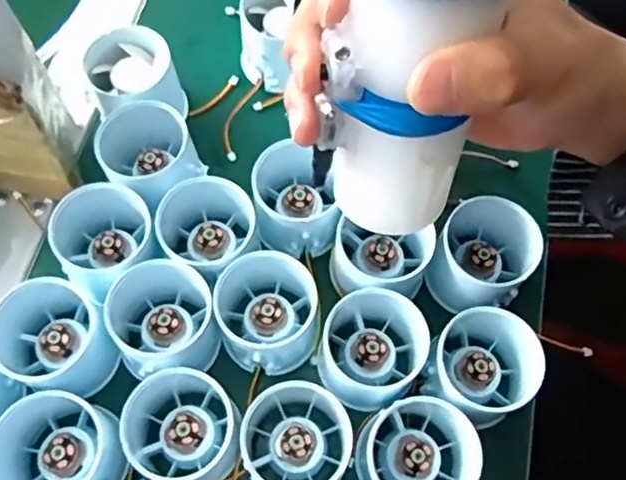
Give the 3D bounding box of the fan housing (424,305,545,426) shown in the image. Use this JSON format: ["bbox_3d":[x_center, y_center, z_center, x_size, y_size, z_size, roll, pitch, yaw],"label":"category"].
[{"bbox_3d":[0.090,0.064,0.336,0.052,0.047,0.062,31,70,12],"label":"fan housing"}]

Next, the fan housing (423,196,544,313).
[{"bbox_3d":[0.095,0.011,0.357,0.053,0.046,0.051,0,67,-1],"label":"fan housing"}]

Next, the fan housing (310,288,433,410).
[{"bbox_3d":[0.030,0.056,0.336,0.054,0.046,0.056,0,67,-1],"label":"fan housing"}]

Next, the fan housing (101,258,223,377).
[{"bbox_3d":[-0.080,0.040,0.337,0.054,0.042,0.061,-35,72,-15],"label":"fan housing"}]

